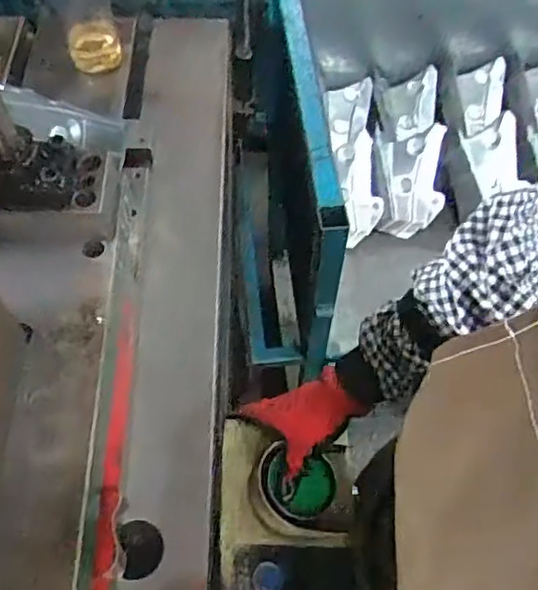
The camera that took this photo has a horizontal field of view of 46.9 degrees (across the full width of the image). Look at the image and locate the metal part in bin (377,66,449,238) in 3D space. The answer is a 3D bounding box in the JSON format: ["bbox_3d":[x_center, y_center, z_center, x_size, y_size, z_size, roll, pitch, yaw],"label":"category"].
[{"bbox_3d":[0.298,-0.308,1.316,0.144,0.101,0.385,8,60,4],"label":"metal part in bin"}]

